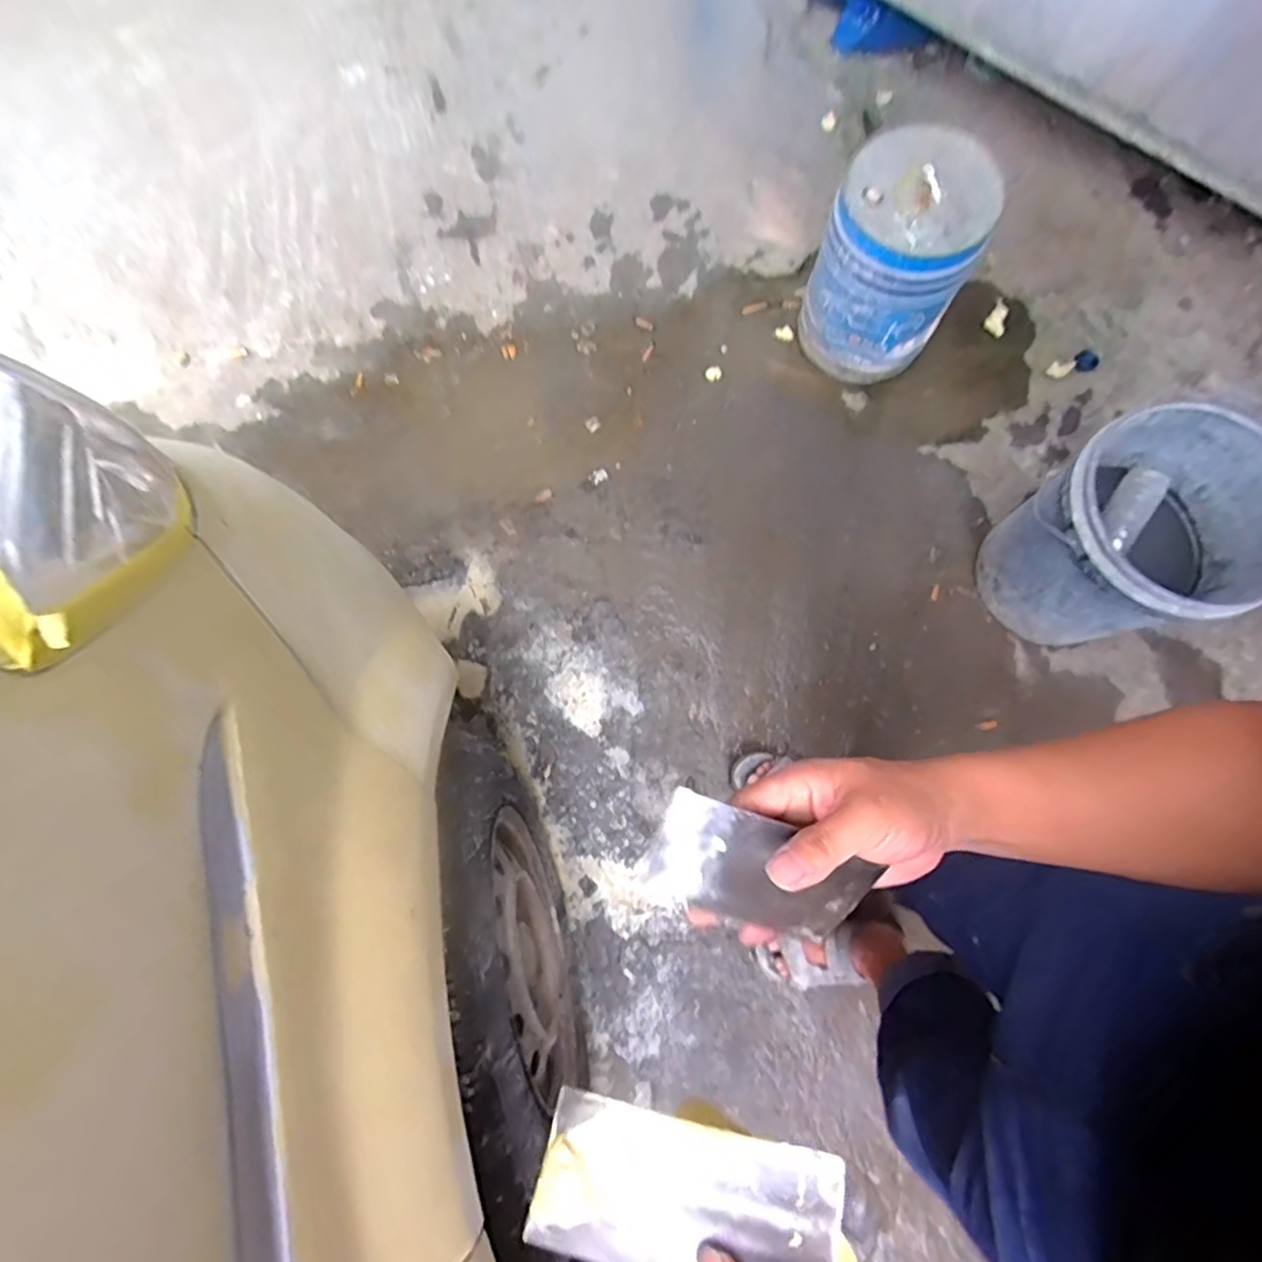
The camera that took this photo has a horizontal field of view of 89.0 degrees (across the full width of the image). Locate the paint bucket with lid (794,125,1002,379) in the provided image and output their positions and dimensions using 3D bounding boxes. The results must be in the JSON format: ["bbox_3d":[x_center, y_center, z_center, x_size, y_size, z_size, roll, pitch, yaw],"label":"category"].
[{"bbox_3d":[0.468,-0.658,1.198,0.218,0.375,0.230,-1,78,3],"label":"paint bucket with lid"}]

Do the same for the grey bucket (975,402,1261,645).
[{"bbox_3d":[0.807,-0.142,1.083,0.319,0.386,0.301,-1,78,3],"label":"grey bucket"}]

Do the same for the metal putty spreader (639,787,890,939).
[{"bbox_3d":[0.069,0.132,0.352,0.134,0.007,0.068,24,113,-17],"label":"metal putty spreader"}]

